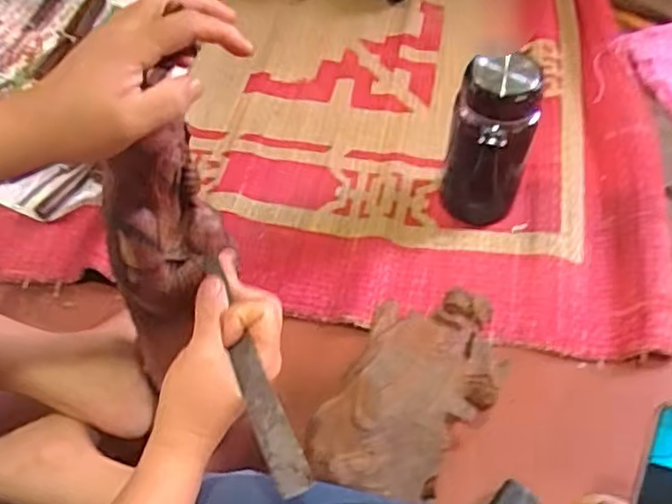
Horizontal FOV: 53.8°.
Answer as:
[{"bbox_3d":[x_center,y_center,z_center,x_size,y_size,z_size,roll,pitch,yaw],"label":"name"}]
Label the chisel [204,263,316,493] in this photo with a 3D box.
[{"bbox_3d":[-0.056,0.074,0.425,0.021,0.009,0.170,-20,62,-12],"label":"chisel"}]

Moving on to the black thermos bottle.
[{"bbox_3d":[0.185,-0.129,0.808,0.098,0.213,0.094,11,55,11],"label":"black thermos bottle"}]

